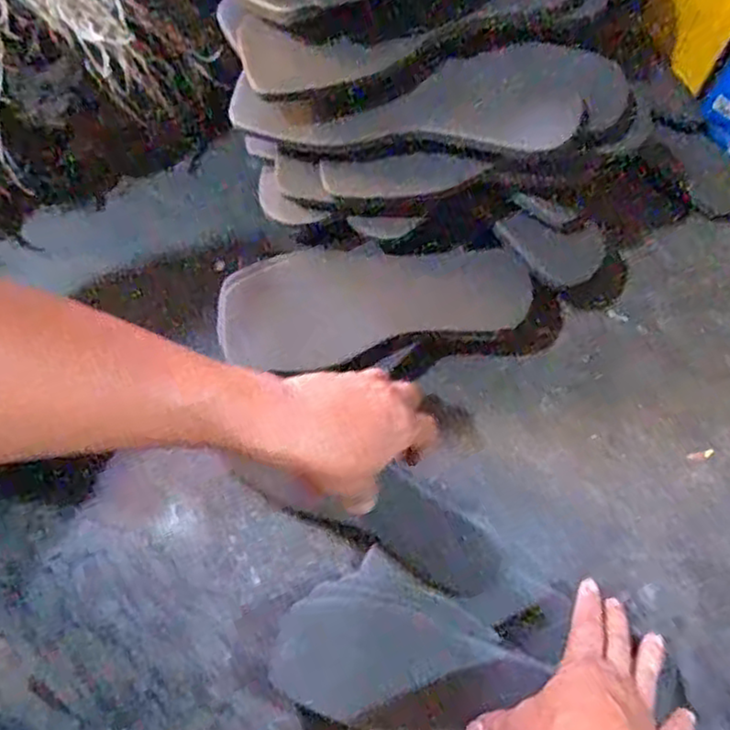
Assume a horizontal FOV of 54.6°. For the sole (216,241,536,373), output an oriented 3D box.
[{"bbox_3d":[0.007,-0.050,0.574,0.242,0.017,0.091,-8,105,0],"label":"sole"}]

